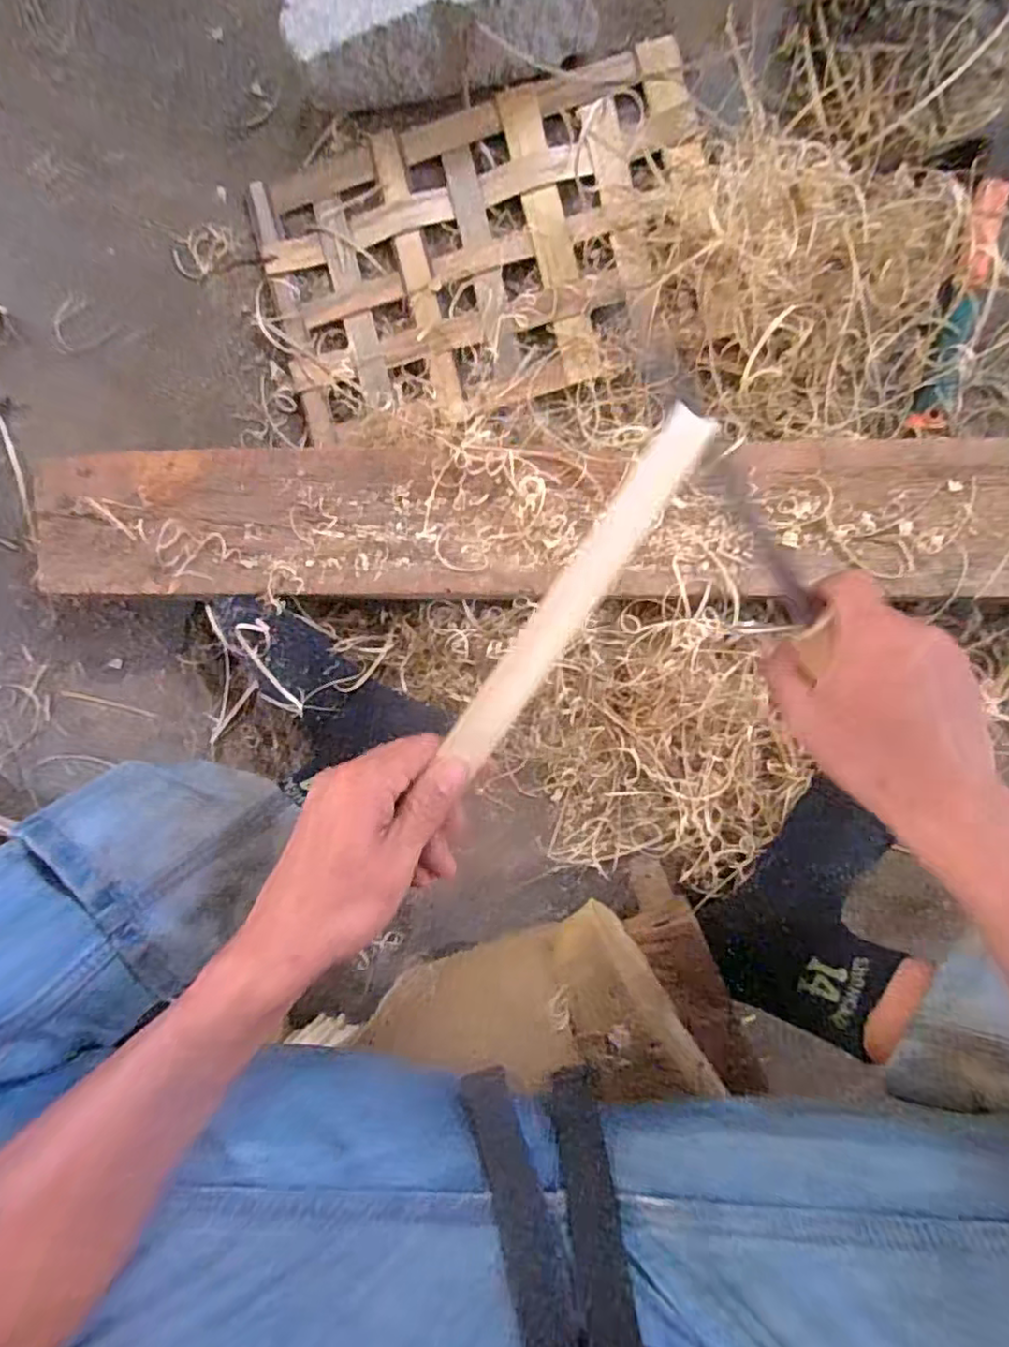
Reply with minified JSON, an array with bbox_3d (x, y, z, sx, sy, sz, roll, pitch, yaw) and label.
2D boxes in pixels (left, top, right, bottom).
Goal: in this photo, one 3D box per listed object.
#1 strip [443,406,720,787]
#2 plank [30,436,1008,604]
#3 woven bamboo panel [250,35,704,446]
[{"bbox_3d":[0.035,-0.039,0.308,0.023,0.008,0.195,35,96,0],"label":"strip"},{"bbox_3d":[0.045,-0.112,0.473,0.811,0.025,0.114,1,95,4],"label":"plank"},{"bbox_3d":[-0.017,-0.324,0.500,0.339,0.015,0.222,-16,94,5],"label":"woven bamboo panel"}]

